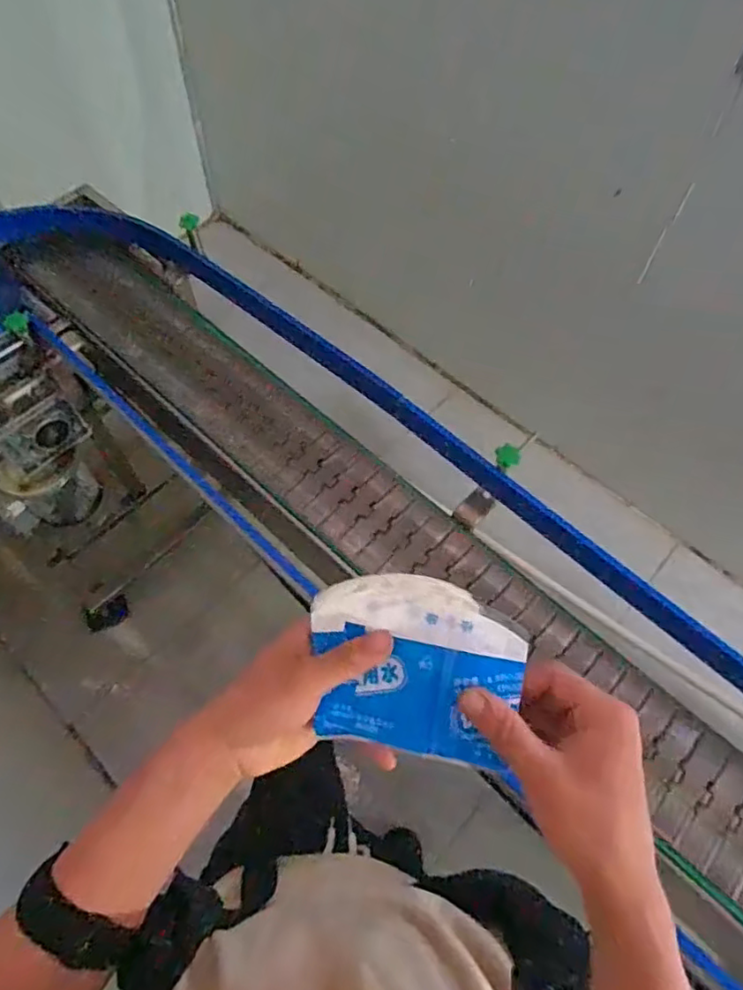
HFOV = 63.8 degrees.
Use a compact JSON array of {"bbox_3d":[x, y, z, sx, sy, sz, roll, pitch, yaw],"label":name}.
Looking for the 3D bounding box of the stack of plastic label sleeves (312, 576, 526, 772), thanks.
[{"bbox_3d":[0.025,0.101,0.357,0.123,0.009,0.101,5,88,12],"label":"stack of plastic label sleeves"}]

